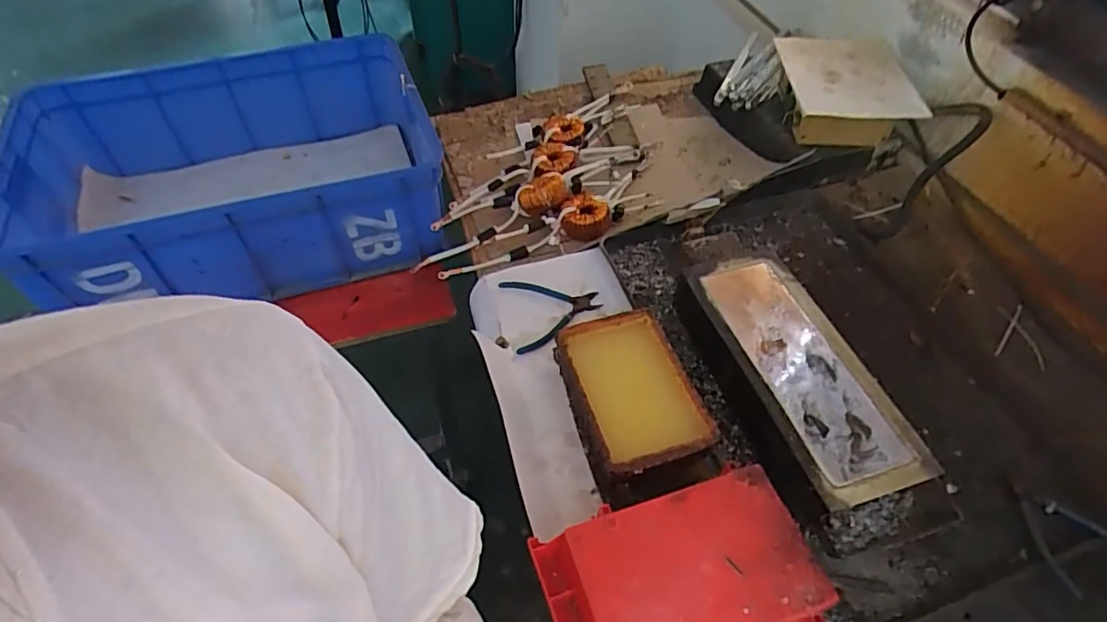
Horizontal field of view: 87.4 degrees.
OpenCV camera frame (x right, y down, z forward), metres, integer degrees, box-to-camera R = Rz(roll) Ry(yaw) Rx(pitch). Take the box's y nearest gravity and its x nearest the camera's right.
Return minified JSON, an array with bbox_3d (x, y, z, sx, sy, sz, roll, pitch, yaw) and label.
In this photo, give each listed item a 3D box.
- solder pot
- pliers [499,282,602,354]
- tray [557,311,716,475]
[{"bbox_3d":[0.288,0.083,0.717,0.156,0.081,0.339,-11,52,-10],"label":"solder pot"},{"bbox_3d":[0.000,-0.008,0.826,0.132,0.020,0.127,-12,52,-10],"label":"pliers"},{"bbox_3d":[0.092,0.104,0.708,0.135,0.062,0.204,-15,53,-13],"label":"tray"}]

